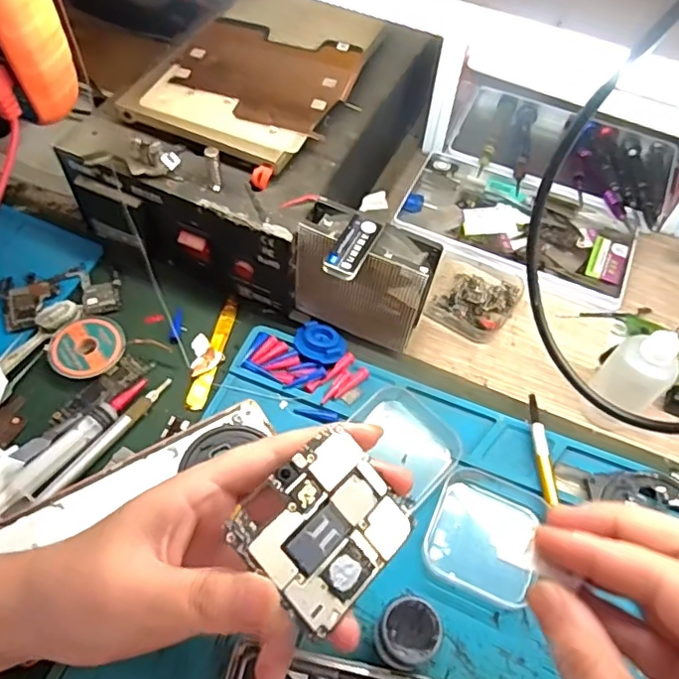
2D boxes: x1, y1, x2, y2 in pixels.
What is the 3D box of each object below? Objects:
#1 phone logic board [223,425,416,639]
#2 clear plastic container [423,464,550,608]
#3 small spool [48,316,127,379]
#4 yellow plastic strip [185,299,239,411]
[{"bbox_3d":[-0.004,0.074,0.233,0.055,0.004,0.065,49,56,2],"label":"phone logic board"},{"bbox_3d":[0.081,0.107,0.322,0.059,0.012,0.066,20,57,10],"label":"clear plastic container"},{"bbox_3d":[-0.162,0.005,0.373,0.045,0.010,0.042,2,56,-2],"label":"small spool"},{"bbox_3d":[-0.083,0.009,0.383,0.012,0.007,0.083,12,56,5],"label":"yellow plastic strip"}]

